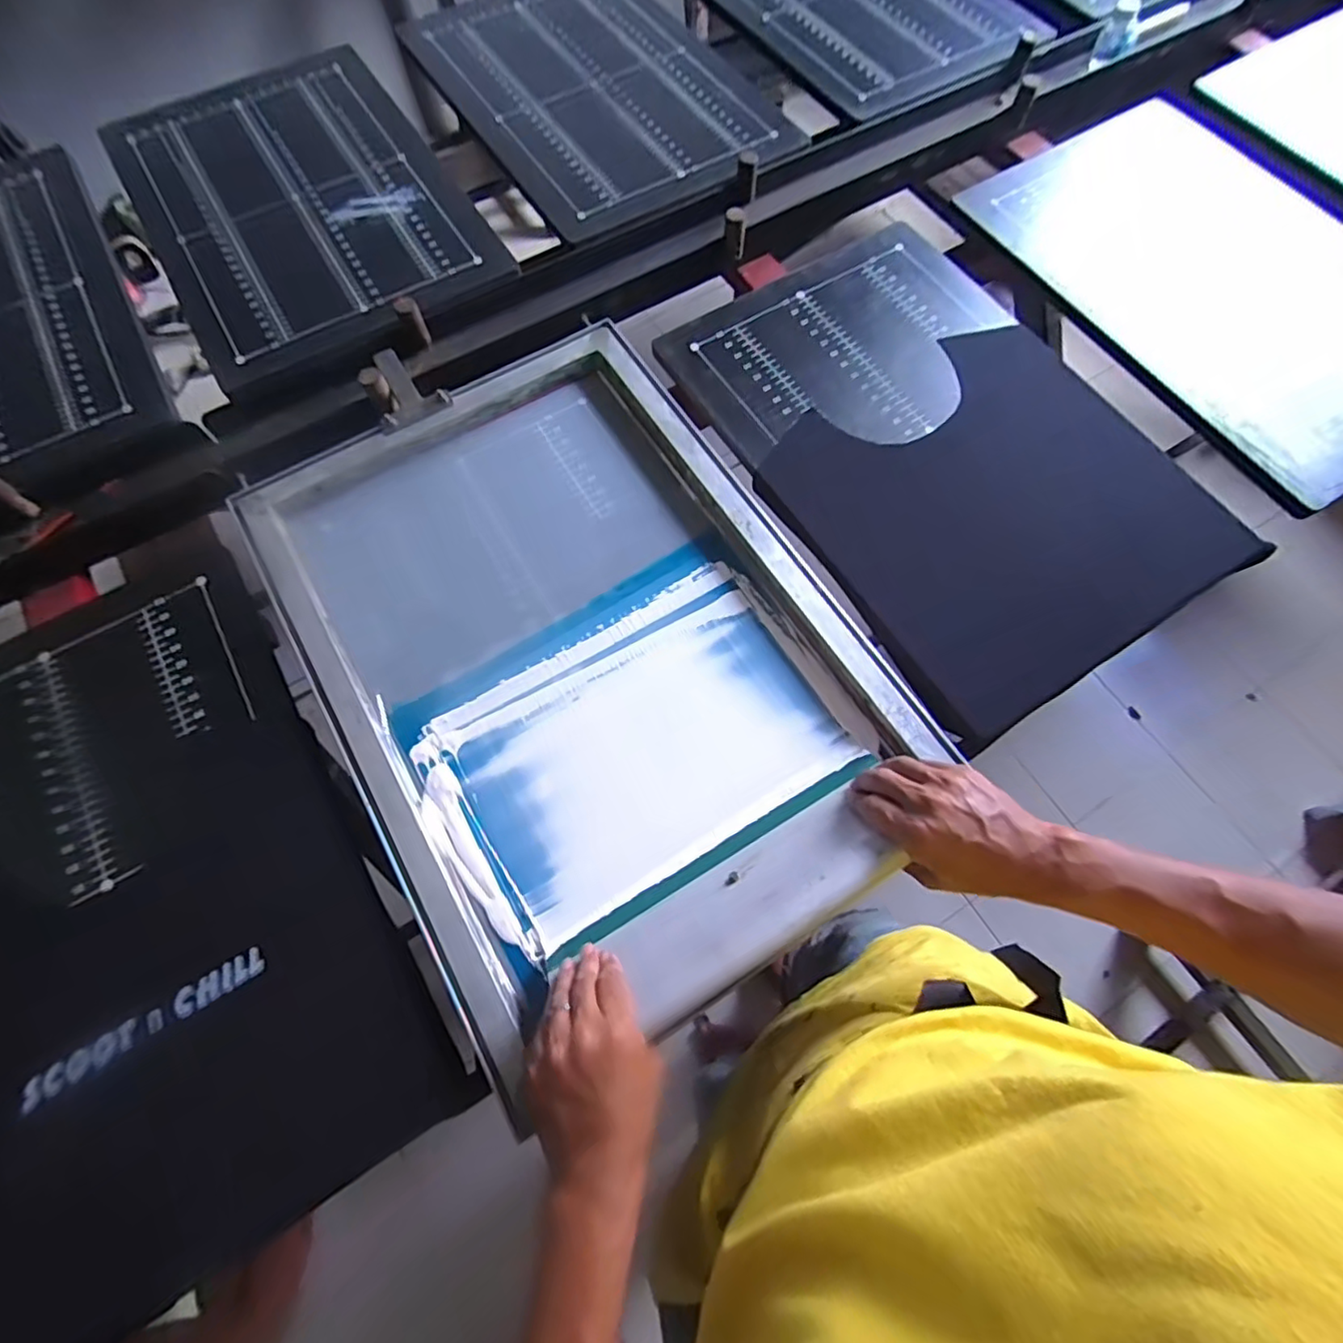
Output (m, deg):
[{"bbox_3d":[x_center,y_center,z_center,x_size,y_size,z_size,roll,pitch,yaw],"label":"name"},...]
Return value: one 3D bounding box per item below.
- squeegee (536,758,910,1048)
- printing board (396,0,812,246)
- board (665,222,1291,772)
[{"bbox_3d":[0.066,0.171,0.473,0.275,0.127,0.028,-30,111,-9],"label":"squeegee"},{"bbox_3d":[-0.110,-0.884,0.905,0.394,0.028,0.611,-32,74,-9],"label":"printing board"},{"bbox_3d":[0.295,-0.260,0.684,0.396,0.018,0.580,-30,74,-9],"label":"board"}]

